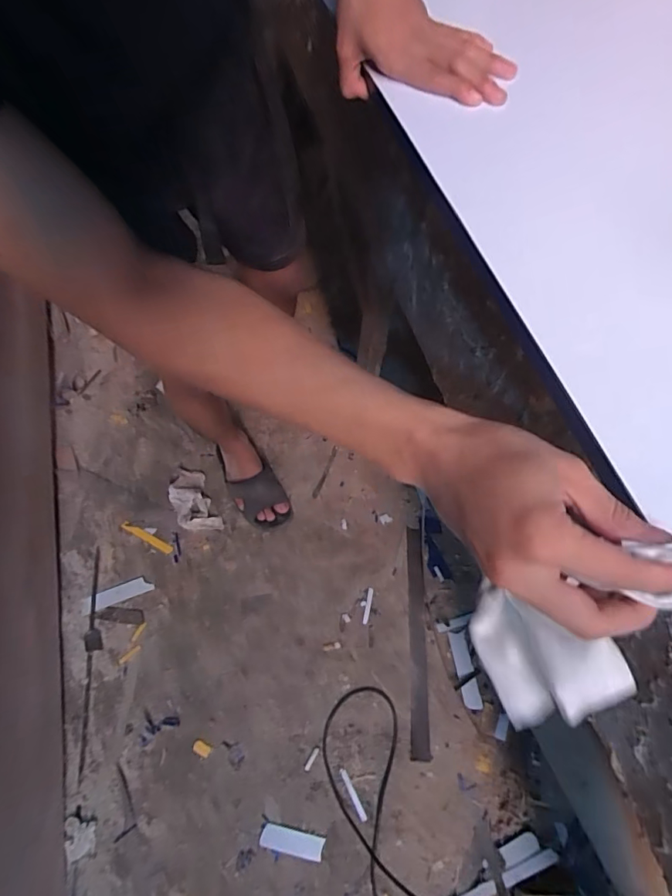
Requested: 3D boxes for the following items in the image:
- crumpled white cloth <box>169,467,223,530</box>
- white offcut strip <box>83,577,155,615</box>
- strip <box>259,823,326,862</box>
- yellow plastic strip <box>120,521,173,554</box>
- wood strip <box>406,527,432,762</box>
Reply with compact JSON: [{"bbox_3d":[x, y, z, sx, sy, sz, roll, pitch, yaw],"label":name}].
[{"bbox_3d":[-0.341,0.120,1.123,0.089,0.031,0.168,-23,67,-12],"label":"crumpled white cloth"},{"bbox_3d":[-0.473,0.317,1.036,0.144,0.006,0.036,-20,71,-9],"label":"white offcut strip"},{"bbox_3d":[-0.081,0.712,0.865,0.112,0.005,0.036,13,61,3],"label":"strip"},{"bbox_3d":[-0.433,0.203,1.094,0.135,0.011,0.019,26,66,11],"label":"yellow plastic strip"},{"bbox_3d":[0.175,0.400,1.025,0.037,0.012,0.454,3,64,0],"label":"wood strip"}]

